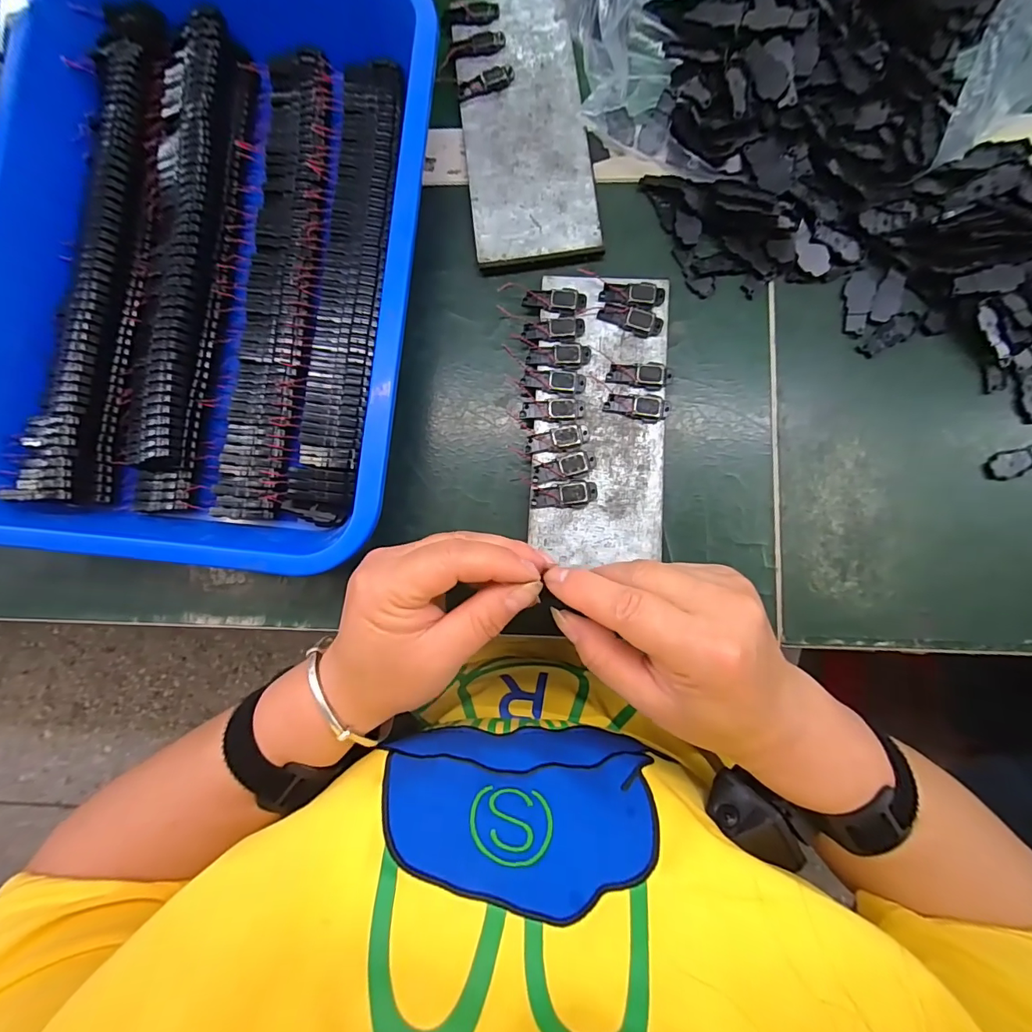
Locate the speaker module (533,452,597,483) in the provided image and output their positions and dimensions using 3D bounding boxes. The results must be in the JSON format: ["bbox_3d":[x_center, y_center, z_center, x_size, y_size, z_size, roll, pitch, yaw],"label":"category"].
[{"bbox_3d":[0.029,-0.029,0.274,0.038,0.006,0.013,-13,84,1],"label":"speaker module"}]

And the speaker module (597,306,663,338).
[{"bbox_3d":[0.071,-0.122,0.283,0.039,0.004,0.015,18,86,4],"label":"speaker module"}]

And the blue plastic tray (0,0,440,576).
[{"bbox_3d":[-0.188,-0.163,0.284,0.261,0.045,0.374,4,85,3],"label":"blue plastic tray"}]

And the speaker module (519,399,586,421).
[{"bbox_3d":[0.022,-0.065,0.279,0.039,0.004,0.012,1,85,3],"label":"speaker module"}]

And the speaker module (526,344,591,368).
[{"bbox_3d":[0.026,-0.099,0.280,0.039,0.004,0.014,0,85,2],"label":"speaker module"}]

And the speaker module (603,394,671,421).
[{"bbox_3d":[0.073,-0.067,0.277,0.039,0.005,0.015,6,85,3],"label":"speaker module"}]

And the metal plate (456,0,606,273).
[{"bbox_3d":[0.005,-0.261,0.302,0.081,0.006,0.198,-7,84,2],"label":"metal plate"}]

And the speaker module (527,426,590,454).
[{"bbox_3d":[0.025,-0.047,0.277,0.038,0.006,0.013,-6,84,2],"label":"speaker module"}]

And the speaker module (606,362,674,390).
[{"bbox_3d":[0.076,-0.087,0.279,0.039,0.005,0.017,5,85,3],"label":"speaker module"}]

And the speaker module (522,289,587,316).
[{"bbox_3d":[0.024,-0.136,0.285,0.039,0.004,0.016,11,85,3],"label":"speaker module"}]

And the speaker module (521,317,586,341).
[{"bbox_3d":[0.024,-0.116,0.282,0.038,0.004,0.014,-5,84,2],"label":"speaker module"}]

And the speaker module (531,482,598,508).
[{"bbox_3d":[0.029,-0.012,0.273,0.039,0.005,0.013,-7,84,2],"label":"speaker module"}]

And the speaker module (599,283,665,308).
[{"bbox_3d":[0.072,-0.138,0.284,0.039,0.004,0.014,9,85,3],"label":"speaker module"}]

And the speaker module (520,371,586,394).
[{"bbox_3d":[0.023,-0.083,0.280,0.039,0.004,0.013,7,85,3],"label":"speaker module"}]

